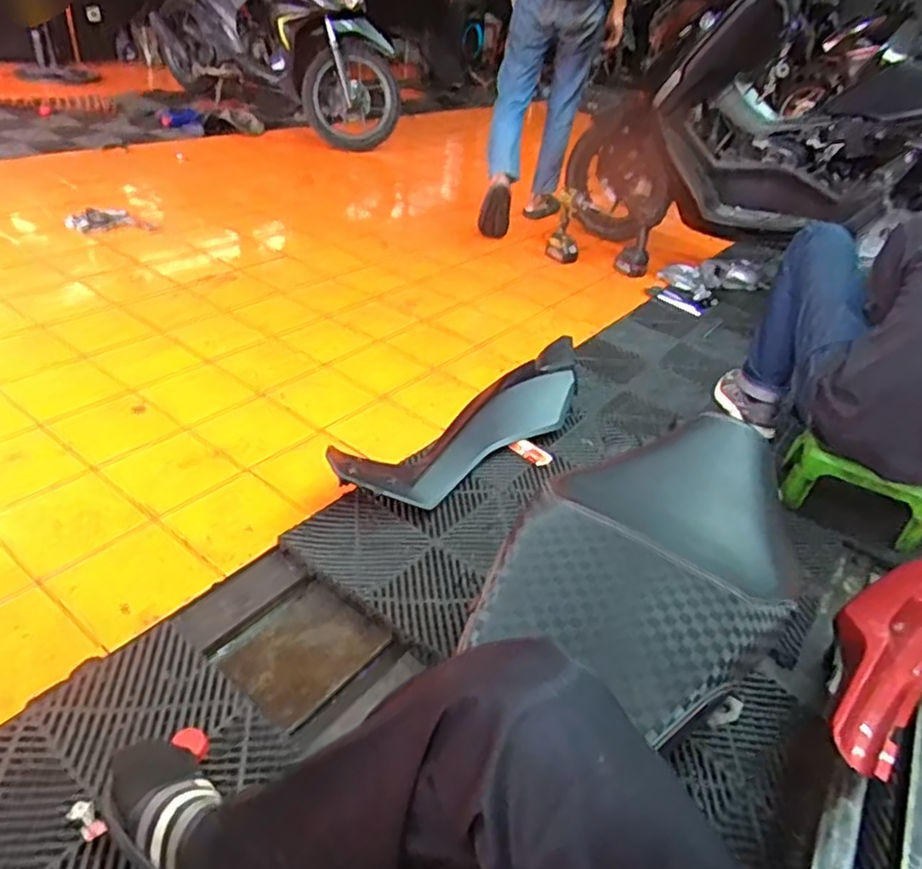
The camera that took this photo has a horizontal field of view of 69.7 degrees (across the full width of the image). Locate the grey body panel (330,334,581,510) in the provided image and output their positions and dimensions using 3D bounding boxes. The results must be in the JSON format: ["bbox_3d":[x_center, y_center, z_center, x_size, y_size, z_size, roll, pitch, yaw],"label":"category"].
[{"bbox_3d":[0.079,-0.047,1.466,0.191,0.126,0.857,29,40,27],"label":"grey body panel"}]

